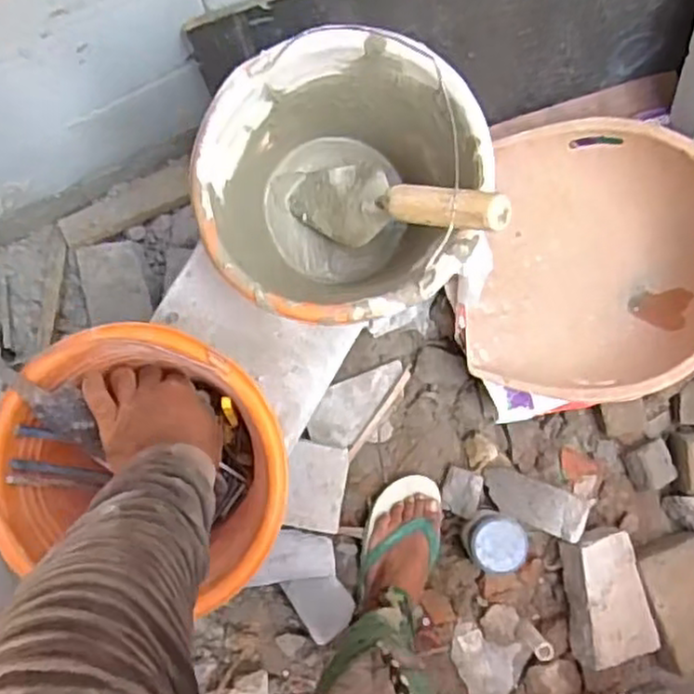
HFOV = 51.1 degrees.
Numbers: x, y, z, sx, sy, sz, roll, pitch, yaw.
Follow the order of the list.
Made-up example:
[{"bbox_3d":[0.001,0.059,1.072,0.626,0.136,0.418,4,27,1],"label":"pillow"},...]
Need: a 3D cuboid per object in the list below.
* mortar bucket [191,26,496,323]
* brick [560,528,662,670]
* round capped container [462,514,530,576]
[{"bbox_3d":[-0.008,-0.137,0.700,0.246,0.195,0.229,0,86,0],"label":"mortar bucket"},{"bbox_3d":[0.434,0.417,1.210,0.121,0.079,0.212,-5,87,-5],"label":"brick"},{"bbox_3d":[0.248,0.323,1.206,0.097,0.078,0.092,12,86,0],"label":"round capped container"}]

